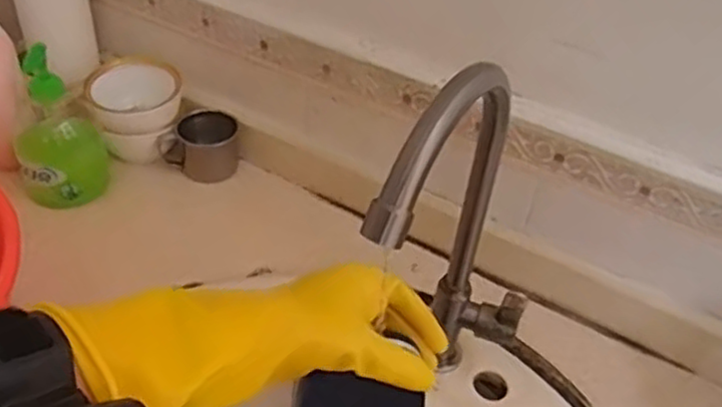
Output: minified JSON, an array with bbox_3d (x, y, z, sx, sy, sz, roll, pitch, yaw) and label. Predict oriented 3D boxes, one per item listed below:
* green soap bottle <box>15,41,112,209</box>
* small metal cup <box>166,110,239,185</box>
[{"bbox_3d":[-0.306,-0.085,0.719,0.083,0.149,0.103,-16,47,-22],"label":"green soap bottle"},{"bbox_3d":[-0.169,-0.061,0.786,0.057,0.056,0.072,36,50,29],"label":"small metal cup"}]

